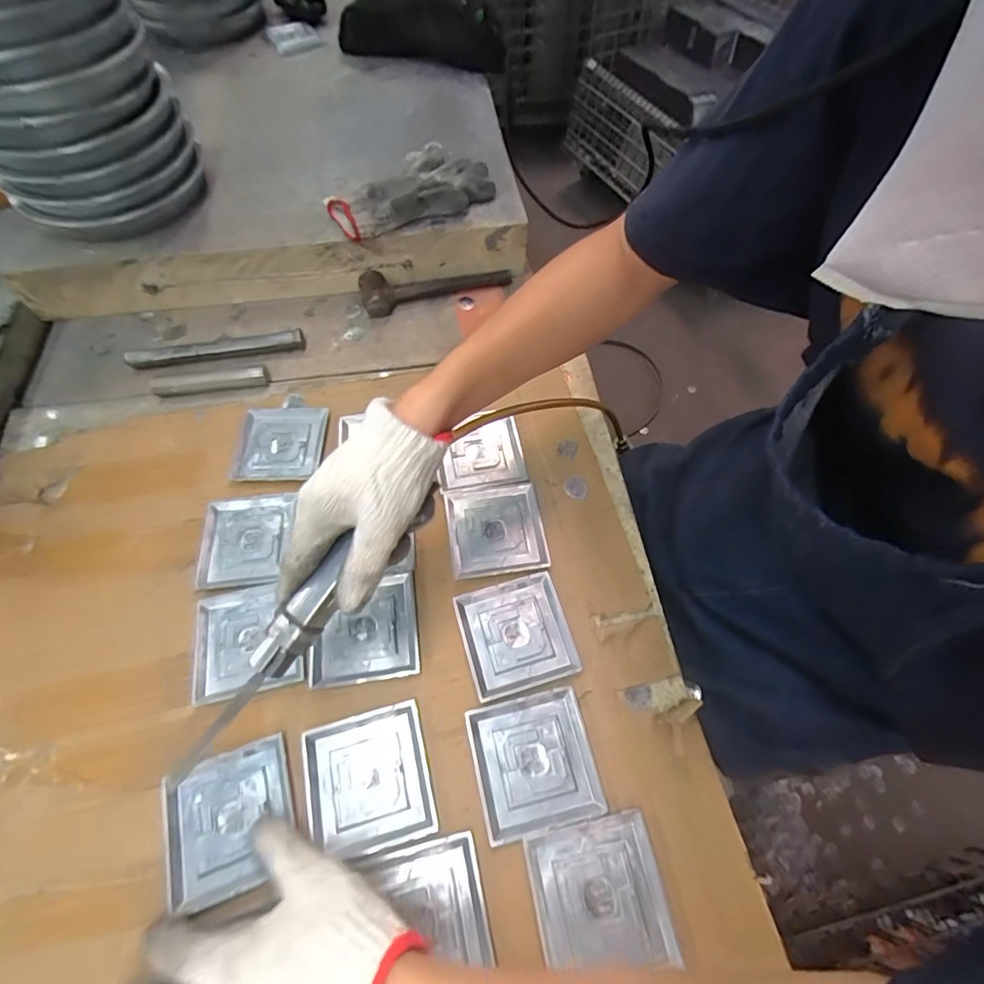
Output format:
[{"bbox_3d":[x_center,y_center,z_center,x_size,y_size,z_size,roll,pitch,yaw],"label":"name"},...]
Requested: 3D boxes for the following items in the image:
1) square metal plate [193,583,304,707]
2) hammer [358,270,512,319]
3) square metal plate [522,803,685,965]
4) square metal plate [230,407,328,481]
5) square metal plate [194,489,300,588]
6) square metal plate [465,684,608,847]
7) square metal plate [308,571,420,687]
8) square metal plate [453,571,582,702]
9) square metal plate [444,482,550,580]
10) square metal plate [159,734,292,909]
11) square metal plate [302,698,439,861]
[{"bbox_3d":[-0.211,0.126,0.422,0.086,0.008,0.092,-13,62,-7],"label":"square metal plate"},{"bbox_3d":[-0.072,-0.265,0.620,0.192,0.035,0.053,-15,63,-8],"label":"hammer"},{"bbox_3d":[0.075,0.282,0.345,0.090,0.015,0.084,-9,62,-5],"label":"square metal plate"},{"bbox_3d":[-0.225,-0.052,0.517,0.087,0.008,0.089,2,62,1],"label":"square metal plate"},{"bbox_3d":[-0.236,0.045,0.467,0.083,0.006,0.090,-7,62,-4],"label":"square metal plate"},{"bbox_3d":[0.032,0.207,0.378,0.089,0.006,0.090,-12,62,-6],"label":"square metal plate"},{"bbox_3d":[-0.111,0.118,0.423,0.089,0.004,0.085,-7,62,-4],"label":"square metal plate"},{"bbox_3d":[0.021,0.122,0.421,0.090,0.004,0.089,-15,63,-8],"label":"square metal plate"},{"bbox_3d":[0.003,0.035,0.469,0.088,0.005,0.089,-8,62,-4],"label":"square metal plate"},{"bbox_3d":[-0.195,0.242,0.361,0.089,0.006,0.089,-18,63,-9],"label":"square metal plate"},{"bbox_3d":[-0.095,0.219,0.372,0.090,0.006,0.091,-13,62,-7],"label":"square metal plate"}]

